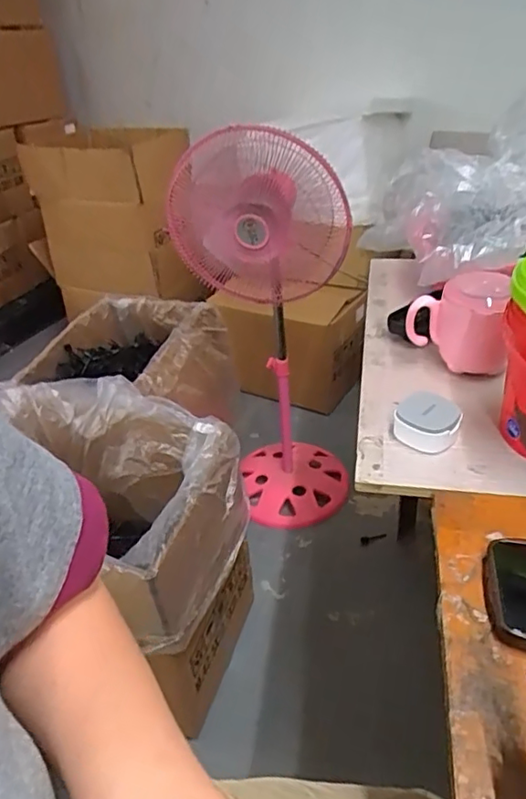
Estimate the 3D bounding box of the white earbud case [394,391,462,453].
[{"bbox_3d":[0.152,0.018,0.524,0.055,0.030,0.053,18,41,29],"label":"white earbud case"}]

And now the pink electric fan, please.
[{"bbox_3d":[0.012,-0.117,1.262,0.333,0.855,0.277,-8,35,-5],"label":"pink electric fan"}]

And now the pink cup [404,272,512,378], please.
[{"bbox_3d":[0.199,-0.076,0.596,0.096,0.093,0.081,7,37,15],"label":"pink cup"}]

